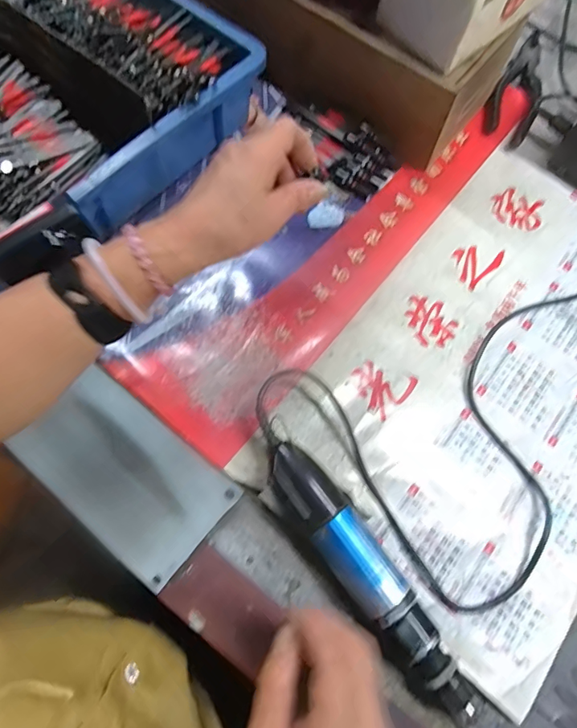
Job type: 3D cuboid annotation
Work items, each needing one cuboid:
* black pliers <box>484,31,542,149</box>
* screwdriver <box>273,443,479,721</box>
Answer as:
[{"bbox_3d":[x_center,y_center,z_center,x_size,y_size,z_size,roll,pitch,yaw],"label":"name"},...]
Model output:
[{"bbox_3d":[0.259,-0.314,0.526,0.048,0.026,0.171,24,71,6],"label":"black pliers"},{"bbox_3d":[0.053,0.149,0.341,0.041,0.040,0.218,-32,75,-13],"label":"screwdriver"}]

